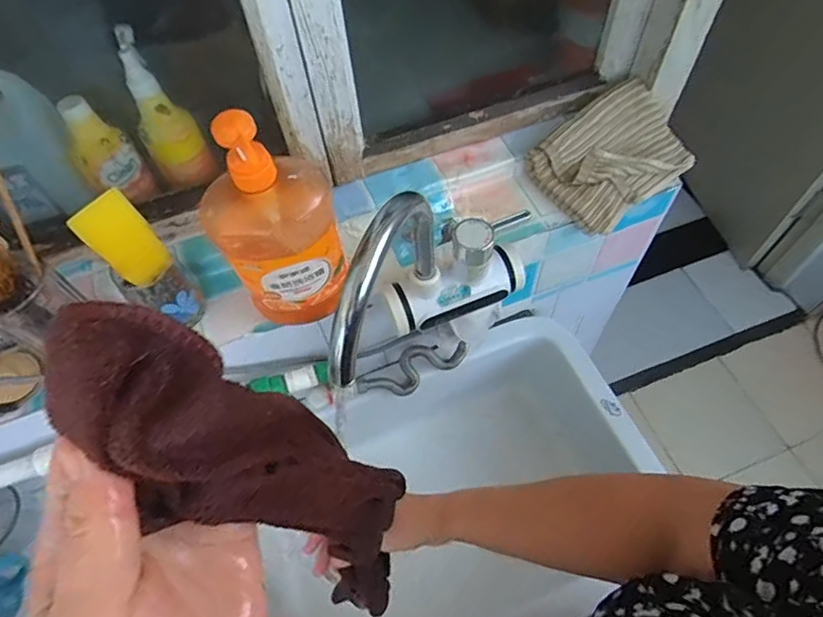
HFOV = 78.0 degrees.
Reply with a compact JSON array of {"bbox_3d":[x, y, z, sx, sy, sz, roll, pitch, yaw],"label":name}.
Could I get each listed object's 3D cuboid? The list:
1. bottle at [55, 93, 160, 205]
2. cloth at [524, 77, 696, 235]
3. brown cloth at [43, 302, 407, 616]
[{"bbox_3d":[-0.356,-0.177,0.590,0.065,0.112,0.058,-33,62,-15],"label":"bottle"},{"bbox_3d":[0.267,-0.202,0.679,0.190,0.038,0.144,-37,91,-4],"label":"cloth"},{"bbox_3d":[-0.054,0.067,0.204,0.027,0.187,0.057,4,55,37],"label":"brown cloth"}]

